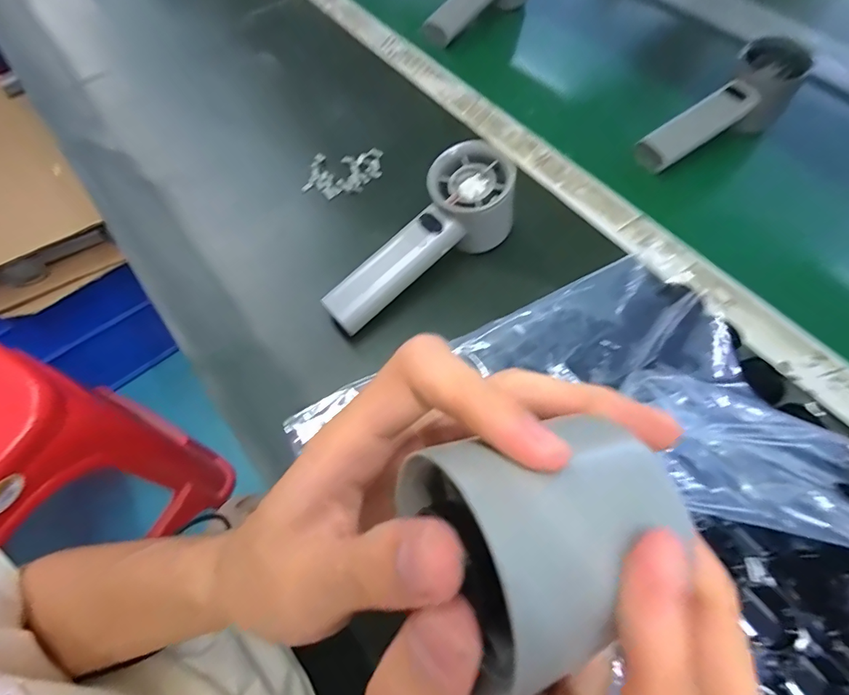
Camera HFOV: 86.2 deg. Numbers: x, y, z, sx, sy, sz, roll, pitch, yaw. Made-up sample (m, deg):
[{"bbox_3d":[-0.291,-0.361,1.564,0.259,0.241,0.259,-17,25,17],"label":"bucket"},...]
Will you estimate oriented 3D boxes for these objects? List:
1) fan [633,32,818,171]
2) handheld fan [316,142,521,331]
[{"bbox_3d":[0.257,-0.205,0.405,0.167,0.056,0.066,-33,86,-4],"label":"fan"},{"bbox_3d":[-0.001,-0.072,0.325,0.158,0.050,0.053,-43,68,-4],"label":"handheld fan"}]

